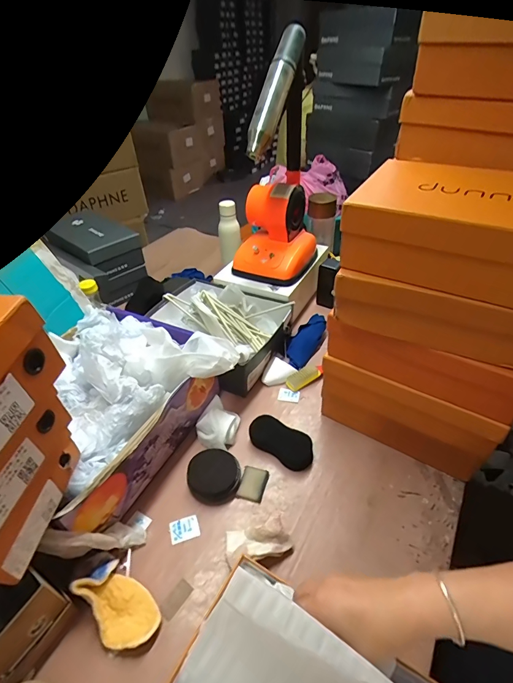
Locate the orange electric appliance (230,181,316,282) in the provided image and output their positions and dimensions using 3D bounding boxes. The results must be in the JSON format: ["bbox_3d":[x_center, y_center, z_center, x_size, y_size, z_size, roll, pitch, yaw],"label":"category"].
[{"bbox_3d":[0.048,-0.277,0.949,0.173,0.211,0.188,17,44,22],"label":"orange electric appliance"}]

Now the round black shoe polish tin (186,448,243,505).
[{"bbox_3d":[-0.073,0.236,0.652,0.087,0.043,0.087,-2,40,1],"label":"round black shoe polish tin"}]

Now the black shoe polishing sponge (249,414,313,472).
[{"bbox_3d":[0.047,0.187,0.696,0.123,0.034,0.059,25,48,29],"label":"black shoe polishing sponge"}]

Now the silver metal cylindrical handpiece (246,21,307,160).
[{"bbox_3d":[0.037,-0.496,0.731,0.069,0.270,0.053,22,4,26],"label":"silver metal cylindrical handpiece"}]

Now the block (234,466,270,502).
[{"bbox_3d":[-0.006,0.251,0.654,0.045,0.010,0.059,10,42,15],"label":"block"}]

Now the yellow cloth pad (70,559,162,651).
[{"bbox_3d":[-0.192,0.359,0.509,0.120,0.039,0.072,29,50,32],"label":"yellow cloth pad"}]

